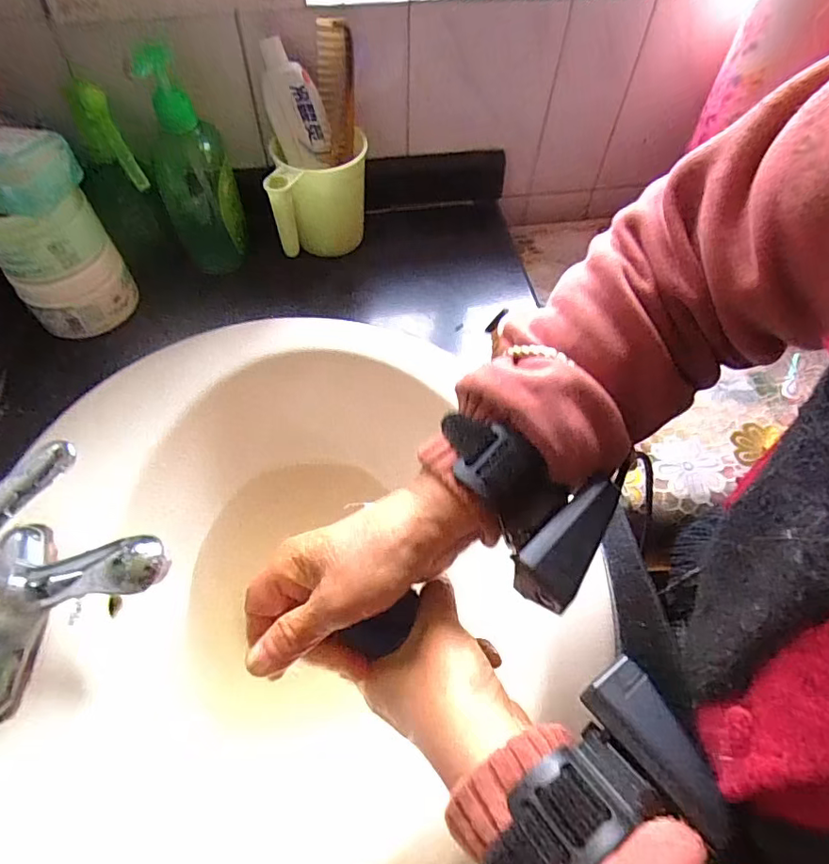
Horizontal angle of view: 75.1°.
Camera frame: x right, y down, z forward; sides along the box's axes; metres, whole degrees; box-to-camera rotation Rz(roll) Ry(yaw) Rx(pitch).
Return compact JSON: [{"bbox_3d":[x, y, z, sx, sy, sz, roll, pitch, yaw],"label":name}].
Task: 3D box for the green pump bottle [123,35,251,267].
[{"bbox_3d":[-0.194,-0.231,0.483,0.070,0.169,0.053,-16,59,-12],"label":"green pump bottle"}]

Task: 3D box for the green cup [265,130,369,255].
[{"bbox_3d":[-0.088,-0.222,0.519,0.084,0.106,0.084,0,57,0],"label":"green cup"}]

